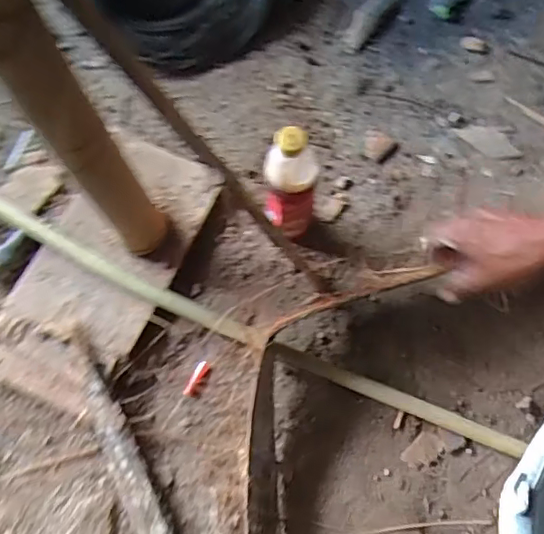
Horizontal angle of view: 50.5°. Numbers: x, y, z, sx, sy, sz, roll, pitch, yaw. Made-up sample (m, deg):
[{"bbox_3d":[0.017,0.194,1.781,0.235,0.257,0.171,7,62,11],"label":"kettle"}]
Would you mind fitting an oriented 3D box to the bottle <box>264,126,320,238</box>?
[{"bbox_3d":[0.018,-0.081,0.645,0.058,0.195,0.065,-3,71,0],"label":"bottle"}]

